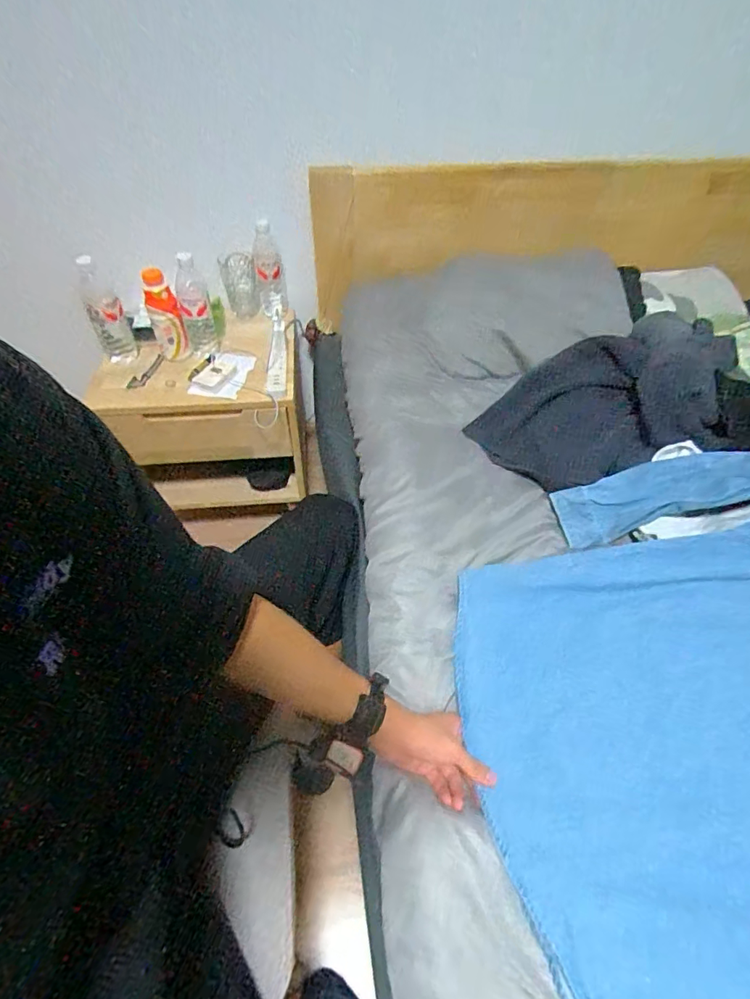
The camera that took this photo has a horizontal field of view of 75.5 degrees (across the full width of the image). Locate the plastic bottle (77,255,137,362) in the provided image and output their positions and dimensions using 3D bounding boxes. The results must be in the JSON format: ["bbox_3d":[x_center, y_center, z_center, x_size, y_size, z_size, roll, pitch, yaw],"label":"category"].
[{"bbox_3d":[-0.558,-0.384,1.007,0.068,0.199,0.068,-29,55,-23],"label":"plastic bottle"}]

